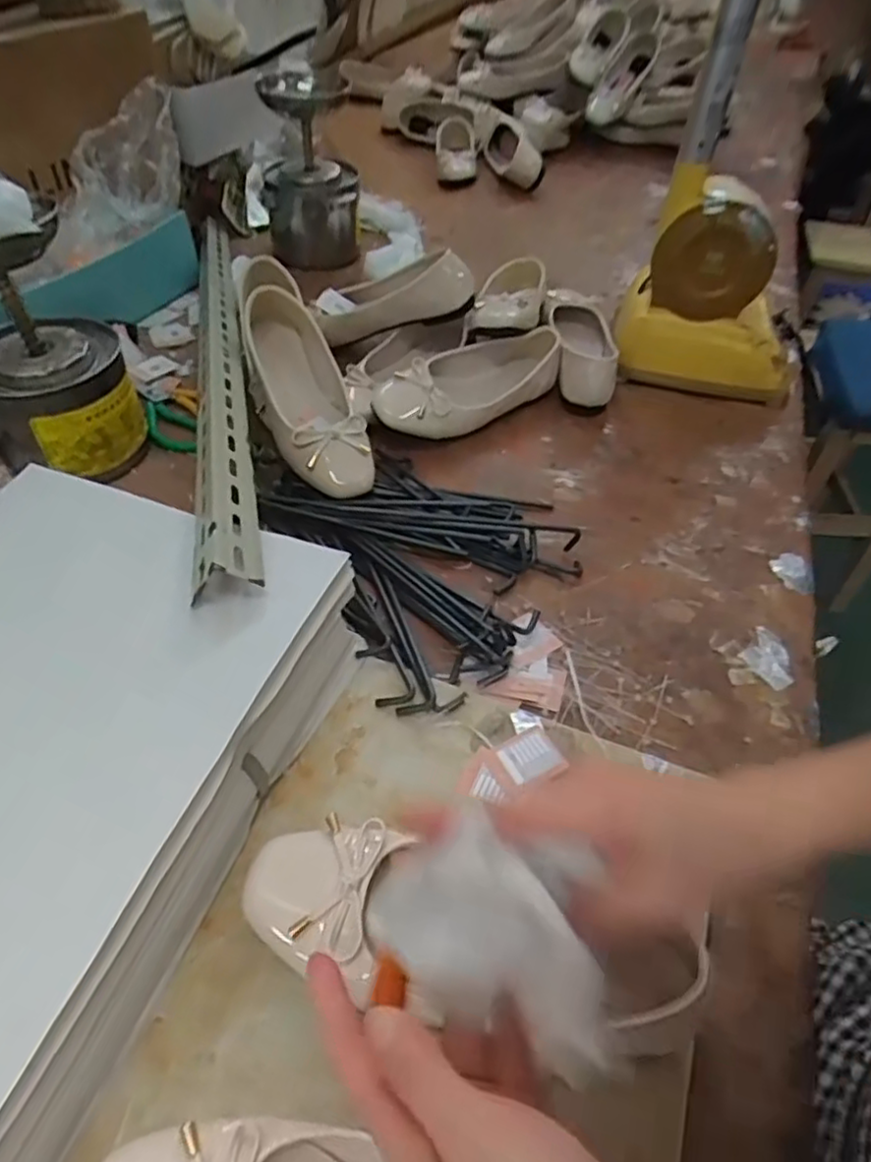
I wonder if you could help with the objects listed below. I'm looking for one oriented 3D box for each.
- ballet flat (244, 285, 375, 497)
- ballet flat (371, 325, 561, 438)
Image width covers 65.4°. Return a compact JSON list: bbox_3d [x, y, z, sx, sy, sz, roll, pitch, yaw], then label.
[{"bbox_3d":[-0.127,-0.183,0.680,0.084,0.077,0.233,-17,69,-20],"label":"ballet flat"},{"bbox_3d":[0.040,-0.210,0.750,0.231,0.078,0.078,-24,53,-25],"label":"ballet flat"}]

